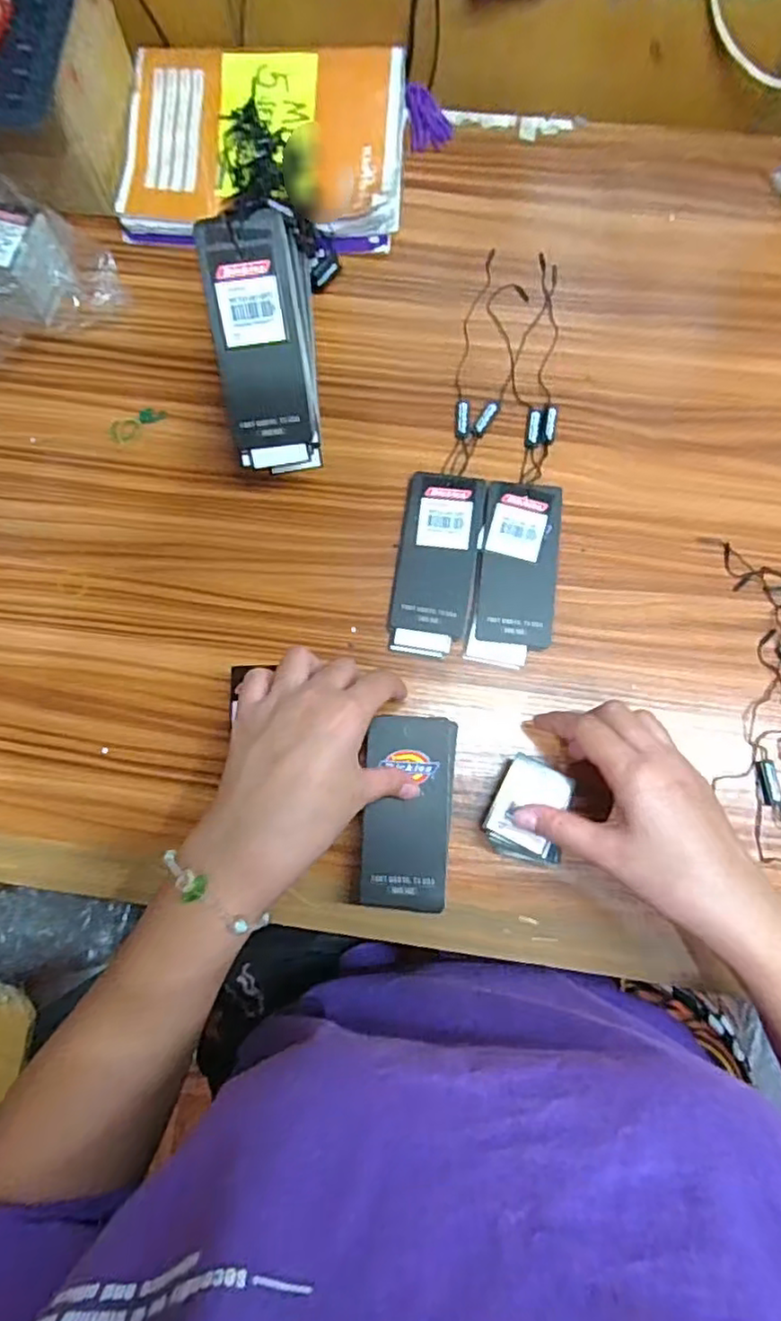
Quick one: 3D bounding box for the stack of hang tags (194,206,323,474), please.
[{"bbox_3d":[-0.075,-0.197,0.406,0.056,0.111,0.148,-4,79,1],"label":"stack of hang tags"}]

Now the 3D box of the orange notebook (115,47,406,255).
[{"bbox_3d":[-0.093,-0.381,0.481,0.203,0.028,0.145,4,79,2],"label":"orange notebook"}]

